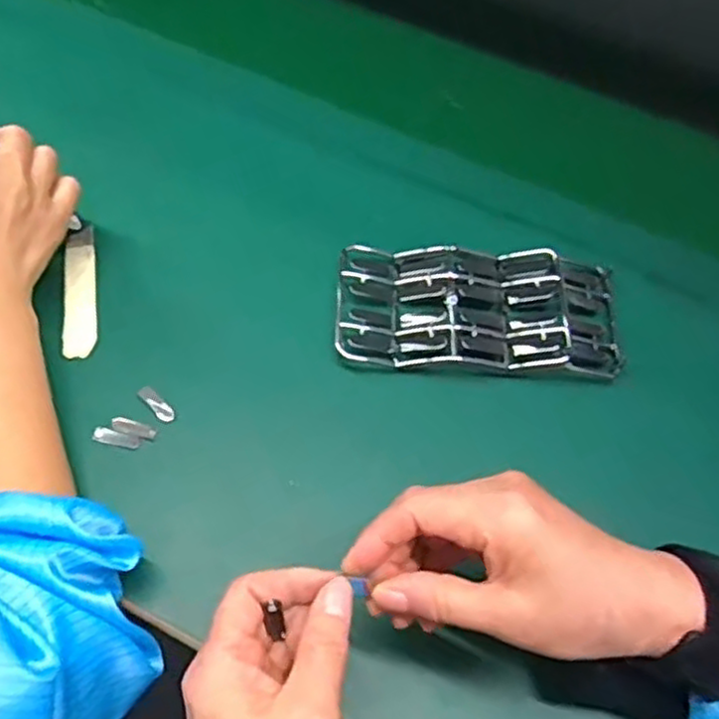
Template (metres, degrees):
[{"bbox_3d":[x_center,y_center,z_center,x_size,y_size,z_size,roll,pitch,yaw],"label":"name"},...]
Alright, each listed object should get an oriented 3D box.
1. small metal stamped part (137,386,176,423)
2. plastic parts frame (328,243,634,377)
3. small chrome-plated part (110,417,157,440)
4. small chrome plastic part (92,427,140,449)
[{"bbox_3d":[-0.124,0.027,0.445,0.010,0.004,0.028,-38,70,-21],"label":"small metal stamped part"},{"bbox_3d":[0.078,-0.035,0.478,0.181,0.018,0.088,2,61,-2],"label":"plastic parts frame"},{"bbox_3d":[-0.135,0.041,0.435,0.025,0.008,0.008,13,61,4],"label":"small chrome-plated part"},{"bbox_3d":[-0.144,0.047,0.431,0.027,0.004,0.008,17,61,-9],"label":"small chrome plastic part"}]

